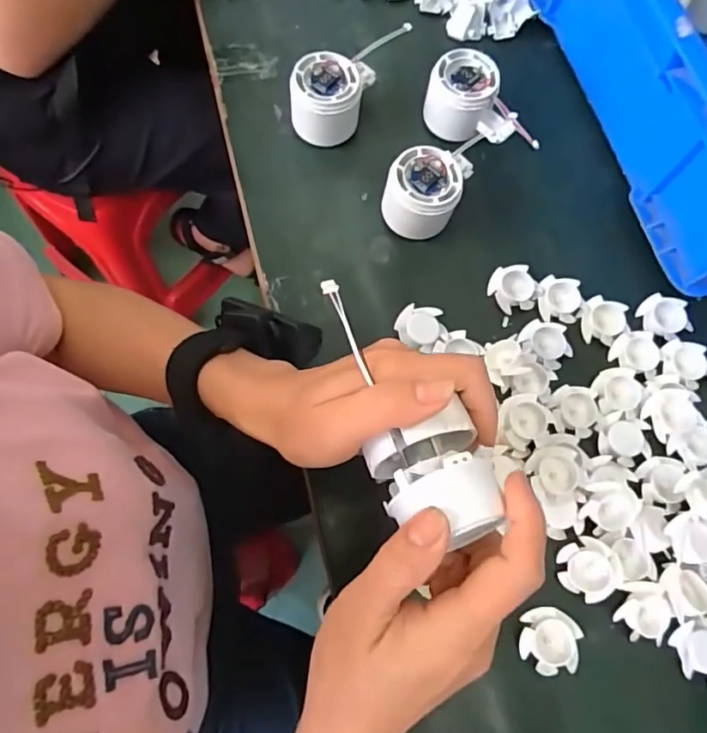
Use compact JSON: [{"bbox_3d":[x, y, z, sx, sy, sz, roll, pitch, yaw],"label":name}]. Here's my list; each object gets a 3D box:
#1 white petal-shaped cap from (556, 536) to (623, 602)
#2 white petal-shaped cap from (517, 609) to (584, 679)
[{"bbox_3d":[0.163,0.141,0.365,0.037,0.015,0.039,0,75,1],"label":"white petal-shaped cap"},{"bbox_3d":[0.132,0.185,0.358,0.038,0.012,0.040,1,73,-2],"label":"white petal-shaped cap"}]

